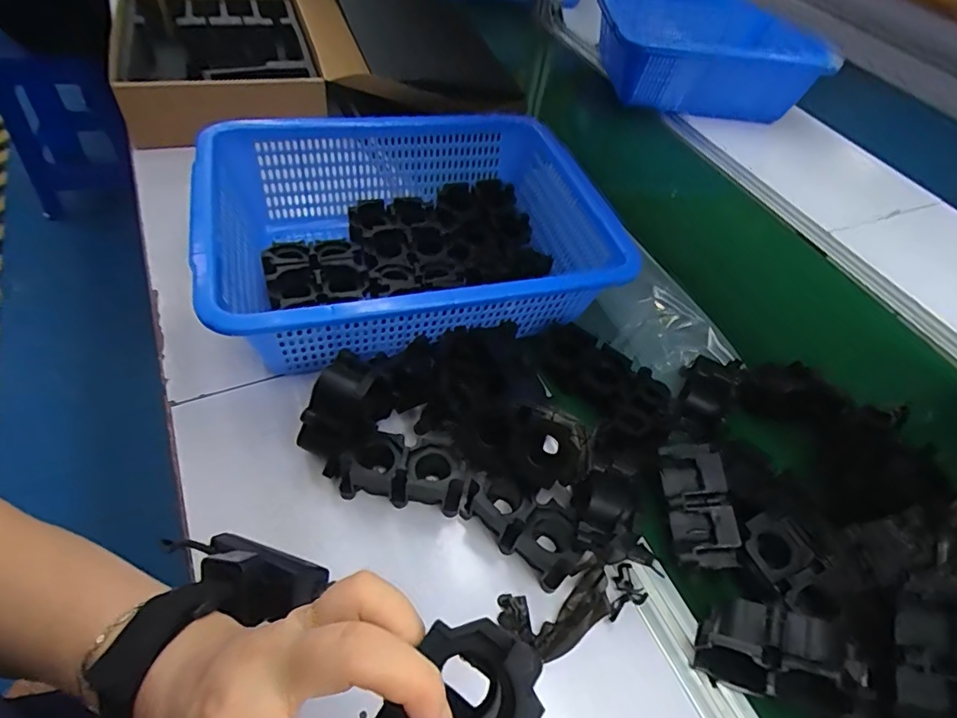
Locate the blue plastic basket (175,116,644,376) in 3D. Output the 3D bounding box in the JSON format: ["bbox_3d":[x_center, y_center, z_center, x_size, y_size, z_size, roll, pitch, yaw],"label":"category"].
[{"bbox_3d":[-0.075,-0.129,0.564,0.395,0.120,0.303,-11,54,-17],"label":"blue plastic basket"}]

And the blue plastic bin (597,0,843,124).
[{"bbox_3d":[0.417,-0.598,1.006,0.367,0.149,0.261,6,51,-5],"label":"blue plastic bin"}]

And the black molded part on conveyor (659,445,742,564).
[{"bbox_3d":[0.184,0.120,0.436,0.047,0.021,0.096,0,64,-4],"label":"black molded part on conveyor"}]

